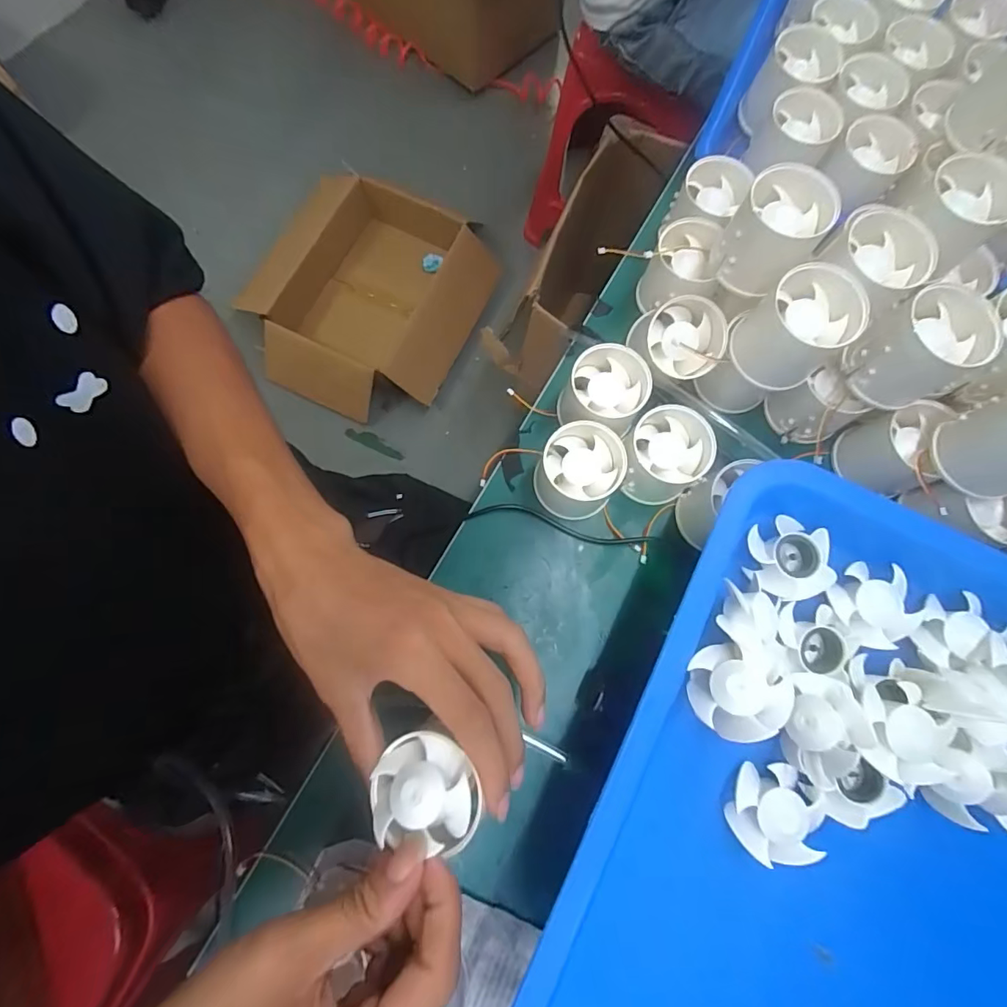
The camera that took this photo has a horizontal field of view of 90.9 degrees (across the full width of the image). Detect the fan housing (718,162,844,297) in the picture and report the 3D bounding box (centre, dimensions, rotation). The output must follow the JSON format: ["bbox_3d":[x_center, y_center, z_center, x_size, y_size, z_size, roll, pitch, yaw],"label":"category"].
[{"bbox_3d":[0.166,-0.167,0.305,0.048,0.049,0.050,0,78,-1],"label":"fan housing"}]

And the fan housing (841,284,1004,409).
[{"bbox_3d":[0.242,-0.091,0.290,0.054,0.049,0.057,0,78,-1],"label":"fan housing"}]

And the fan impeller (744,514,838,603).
[{"bbox_3d":[0.151,0.029,0.265,0.040,0.012,0.042,-2,78,-2],"label":"fan impeller"}]

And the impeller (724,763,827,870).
[{"bbox_3d":[0.132,0.149,0.240,0.040,0.014,0.042,0,78,-1],"label":"impeller"}]

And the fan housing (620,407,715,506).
[{"bbox_3d":[0.107,-0.030,0.331,0.053,0.047,0.051,-10,78,-4],"label":"fan housing"}]

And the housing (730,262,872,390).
[{"bbox_3d":[0.174,-0.103,0.294,0.049,0.051,0.051,0,78,-1],"label":"housing"}]

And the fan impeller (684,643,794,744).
[{"bbox_3d":[0.113,0.088,0.235,0.046,0.020,0.044,0,78,-1],"label":"fan impeller"}]

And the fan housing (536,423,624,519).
[{"bbox_3d":[0.049,-0.021,0.328,0.050,0.051,0.051,2,78,-1],"label":"fan housing"}]

